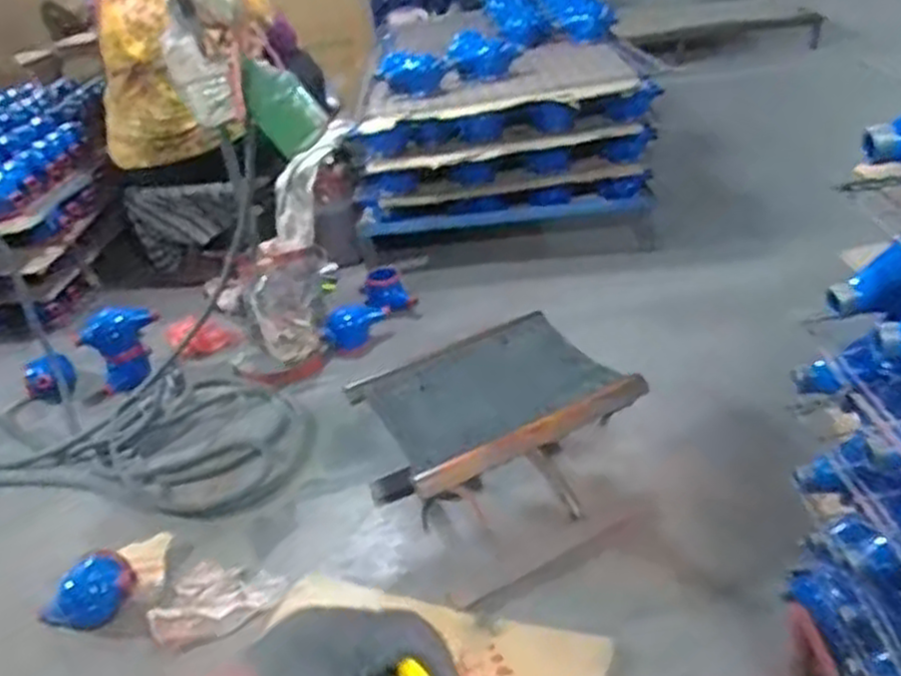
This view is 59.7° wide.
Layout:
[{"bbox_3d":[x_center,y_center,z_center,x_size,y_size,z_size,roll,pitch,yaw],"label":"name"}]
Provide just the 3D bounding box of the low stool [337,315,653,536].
[{"bbox_3d":[0.066,0.157,1.142,0.329,0.233,0.267,-20,33,-20],"label":"low stool"}]

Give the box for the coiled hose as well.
[{"bbox_3d":[-0.457,0.147,1.411,0.455,0.091,0.343,11,36,29],"label":"coiled hose"}]

